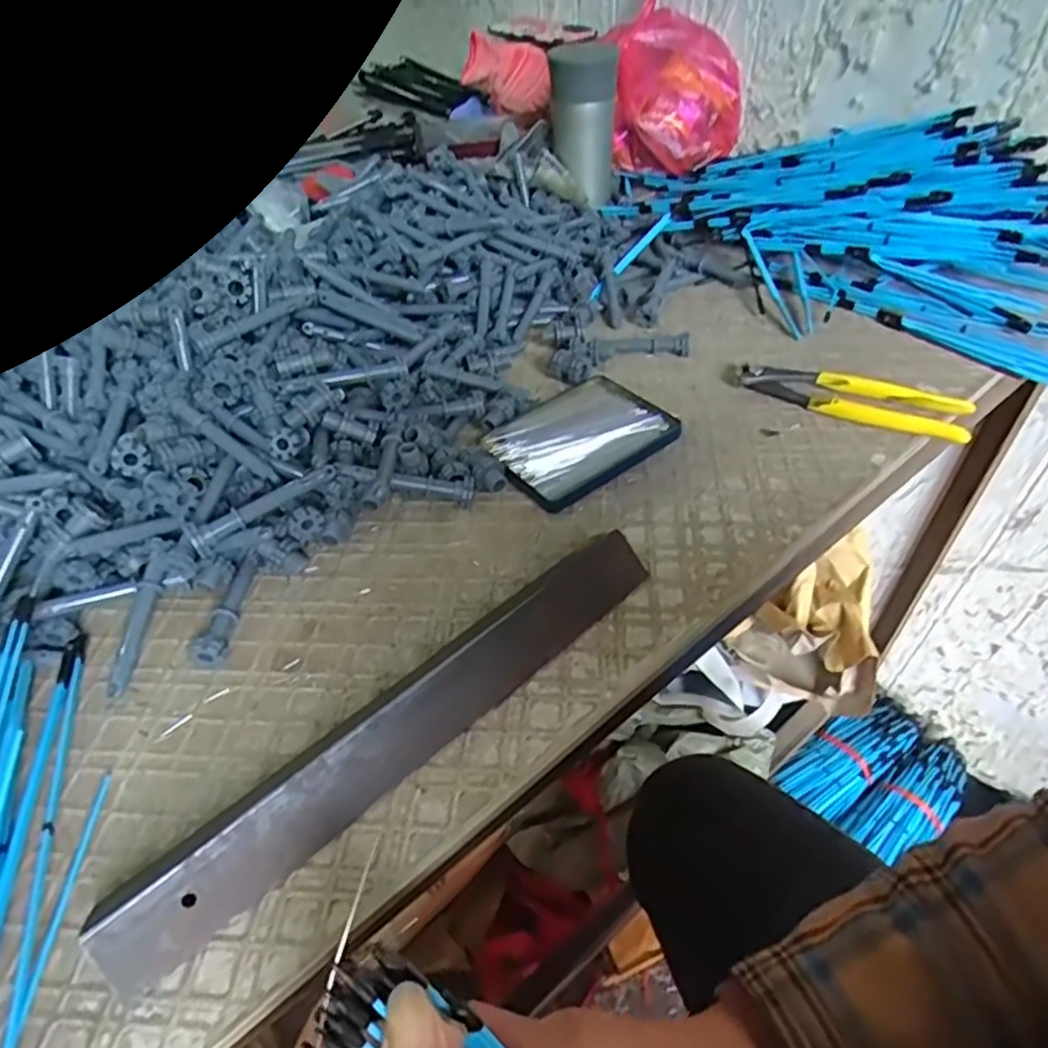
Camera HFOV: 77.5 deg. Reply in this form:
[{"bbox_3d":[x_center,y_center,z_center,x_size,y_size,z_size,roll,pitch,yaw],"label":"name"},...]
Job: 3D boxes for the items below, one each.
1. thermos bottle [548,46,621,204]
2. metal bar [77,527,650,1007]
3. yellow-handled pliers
[{"bbox_3d":[0.063,-0.422,0.693,0.066,0.152,0.054,-1,48,3],"label":"thermos bottle"},{"bbox_3d":[-0.059,0.094,0.338,0.312,0.027,0.050,-35,55,-25],"label":"metal bar"},{"bbox_3d":[0.244,-0.100,0.503,0.174,0.019,0.043,22,51,23],"label":"yellow-handled pliers"}]

